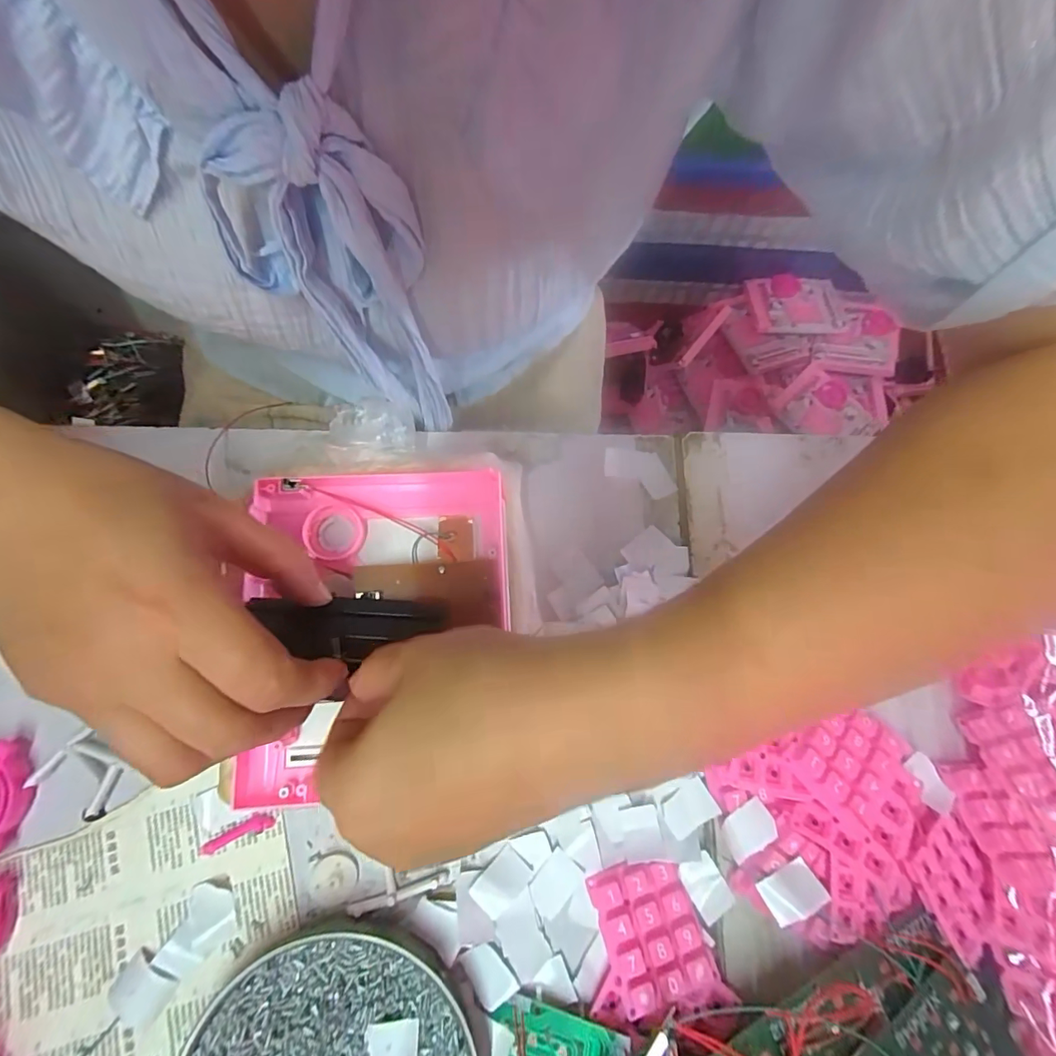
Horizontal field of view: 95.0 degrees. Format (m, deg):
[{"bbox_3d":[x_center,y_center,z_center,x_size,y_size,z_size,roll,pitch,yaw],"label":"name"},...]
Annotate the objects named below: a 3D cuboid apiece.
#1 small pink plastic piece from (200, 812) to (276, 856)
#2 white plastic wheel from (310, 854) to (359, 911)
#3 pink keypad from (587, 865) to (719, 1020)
[{"bbox_3d":[-0.154,0.161,0.255,0.037,0.004,0.009,-22,79,-8],"label":"small pink plastic piece"},{"bbox_3d":[-0.102,0.185,0.253,0.023,0.008,0.025,1,76,-3],"label":"white plastic wheel"},{"bbox_3d":[0.062,0.205,0.247,0.048,0.014,0.056,-17,78,-7],"label":"pink keypad"}]

